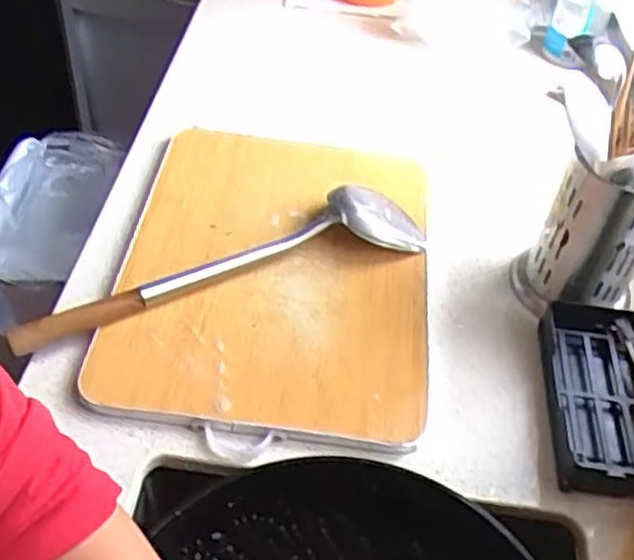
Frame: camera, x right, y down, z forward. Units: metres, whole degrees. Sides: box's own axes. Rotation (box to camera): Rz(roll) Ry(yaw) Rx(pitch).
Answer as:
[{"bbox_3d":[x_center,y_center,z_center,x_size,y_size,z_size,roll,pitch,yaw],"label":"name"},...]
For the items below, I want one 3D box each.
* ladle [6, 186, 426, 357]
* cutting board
[{"bbox_3d":[-0.085,-0.022,0.726,0.414,0.039,0.089,-17,51,-19],"label":"ladle"},{"bbox_3d":[-0.039,-0.015,0.738,0.292,0.028,0.373,8,47,1],"label":"cutting board"}]

